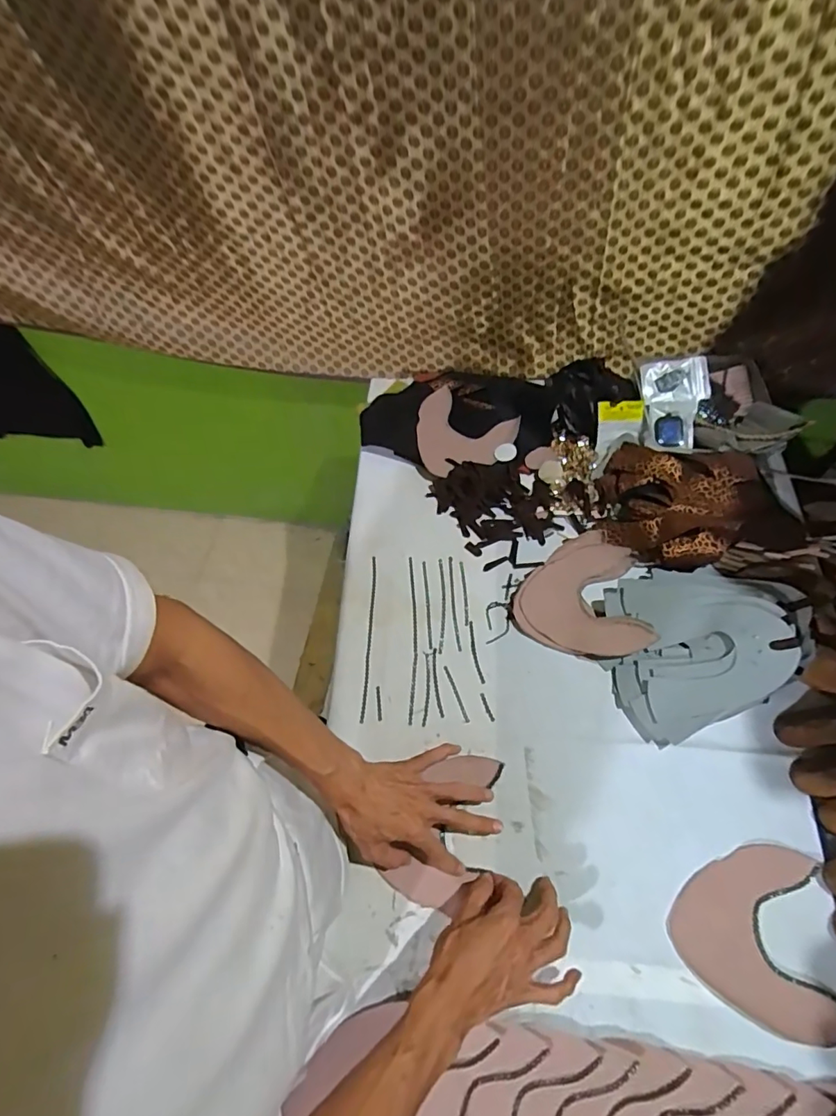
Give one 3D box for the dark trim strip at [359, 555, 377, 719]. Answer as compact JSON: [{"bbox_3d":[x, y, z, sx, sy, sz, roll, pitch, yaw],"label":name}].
[{"bbox_3d":[-0.068,0.107,0.692,0.007,0.009,0.235,1,63,3],"label":"dark trim strip"}]

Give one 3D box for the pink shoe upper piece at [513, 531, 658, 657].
[{"bbox_3d":[0.221,0.048,0.687,0.165,0.026,0.175,0,62,3],"label":"pink shoe upper piece"}]

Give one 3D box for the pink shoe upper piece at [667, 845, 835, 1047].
[{"bbox_3d":[0.353,0.399,0.520,0.161,0.006,0.160,-2,62,3],"label":"pink shoe upper piece"}]

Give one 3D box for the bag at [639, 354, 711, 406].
[{"bbox_3d":[0.414,-0.286,0.795,0.100,0.007,0.071,-3,83,9],"label":"bag"}]

